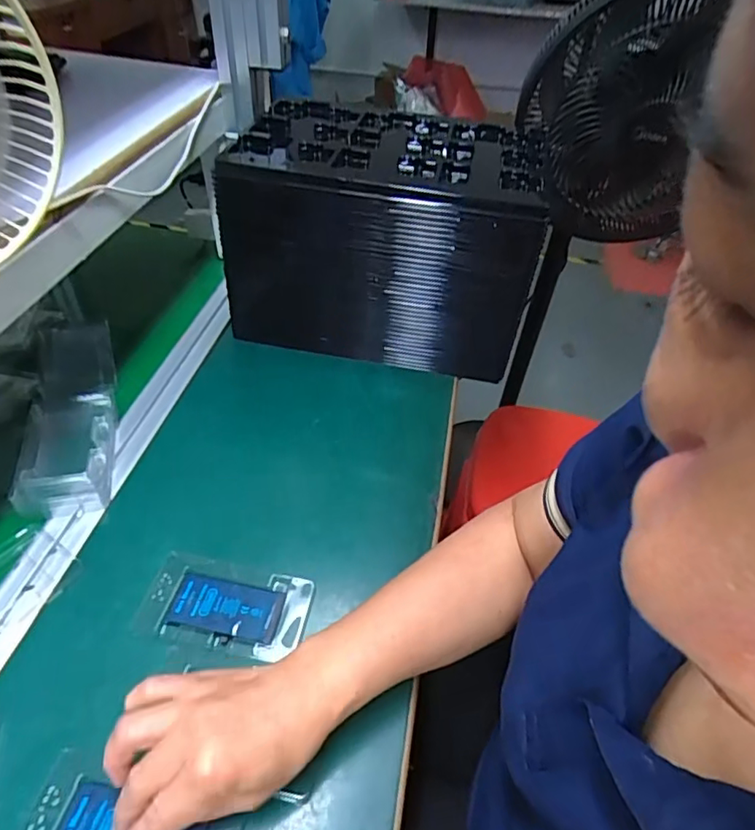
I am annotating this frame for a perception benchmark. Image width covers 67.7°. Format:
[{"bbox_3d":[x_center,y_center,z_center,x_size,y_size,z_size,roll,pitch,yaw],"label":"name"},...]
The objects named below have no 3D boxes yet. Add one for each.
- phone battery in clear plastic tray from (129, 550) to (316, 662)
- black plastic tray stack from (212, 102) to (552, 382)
[{"bbox_3d":[-0.121,0.153,0.451,0.127,0.004,0.072,10,45,3],"label":"phone battery in clear plastic tray"},{"bbox_3d":[0.009,-0.215,0.684,0.328,0.218,0.215,10,45,4],"label":"black plastic tray stack"}]

